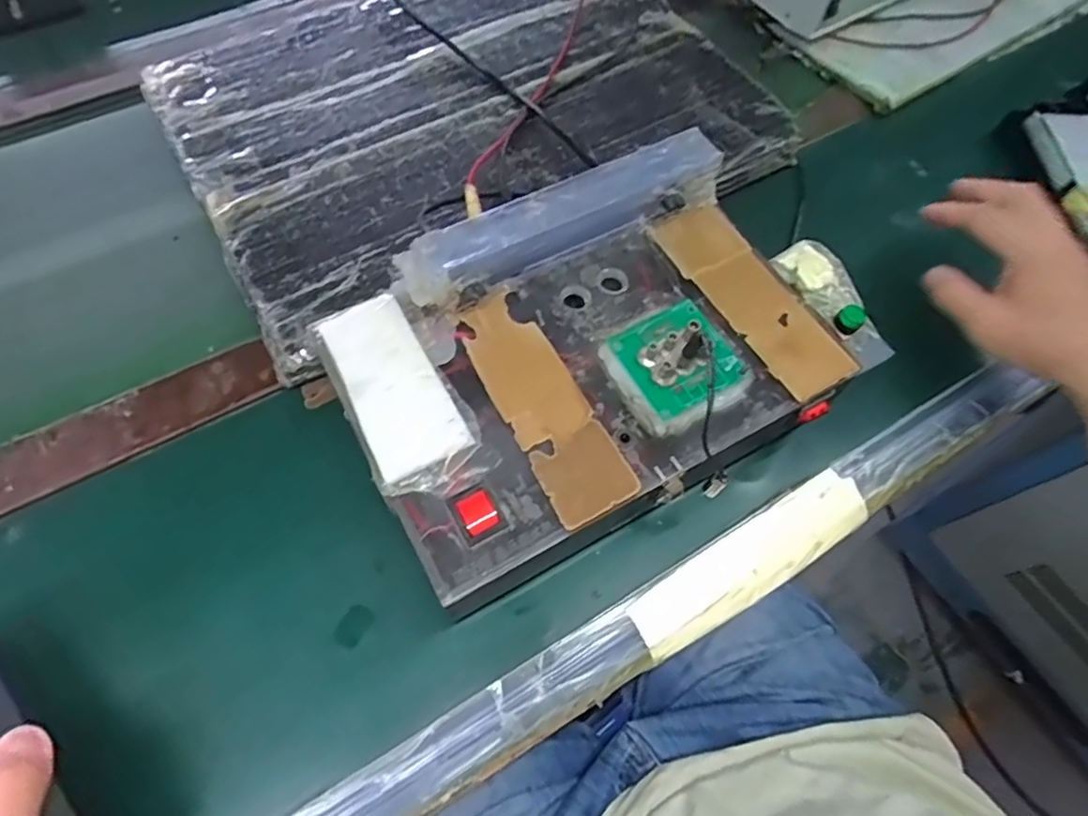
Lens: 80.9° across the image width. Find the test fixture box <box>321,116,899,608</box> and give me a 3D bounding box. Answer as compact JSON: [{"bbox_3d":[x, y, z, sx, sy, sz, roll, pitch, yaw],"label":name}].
[{"bbox_3d":[0.041,-0.038,0.416,0.330,0.094,0.217,-30,71,-16],"label":"test fixture box"}]

